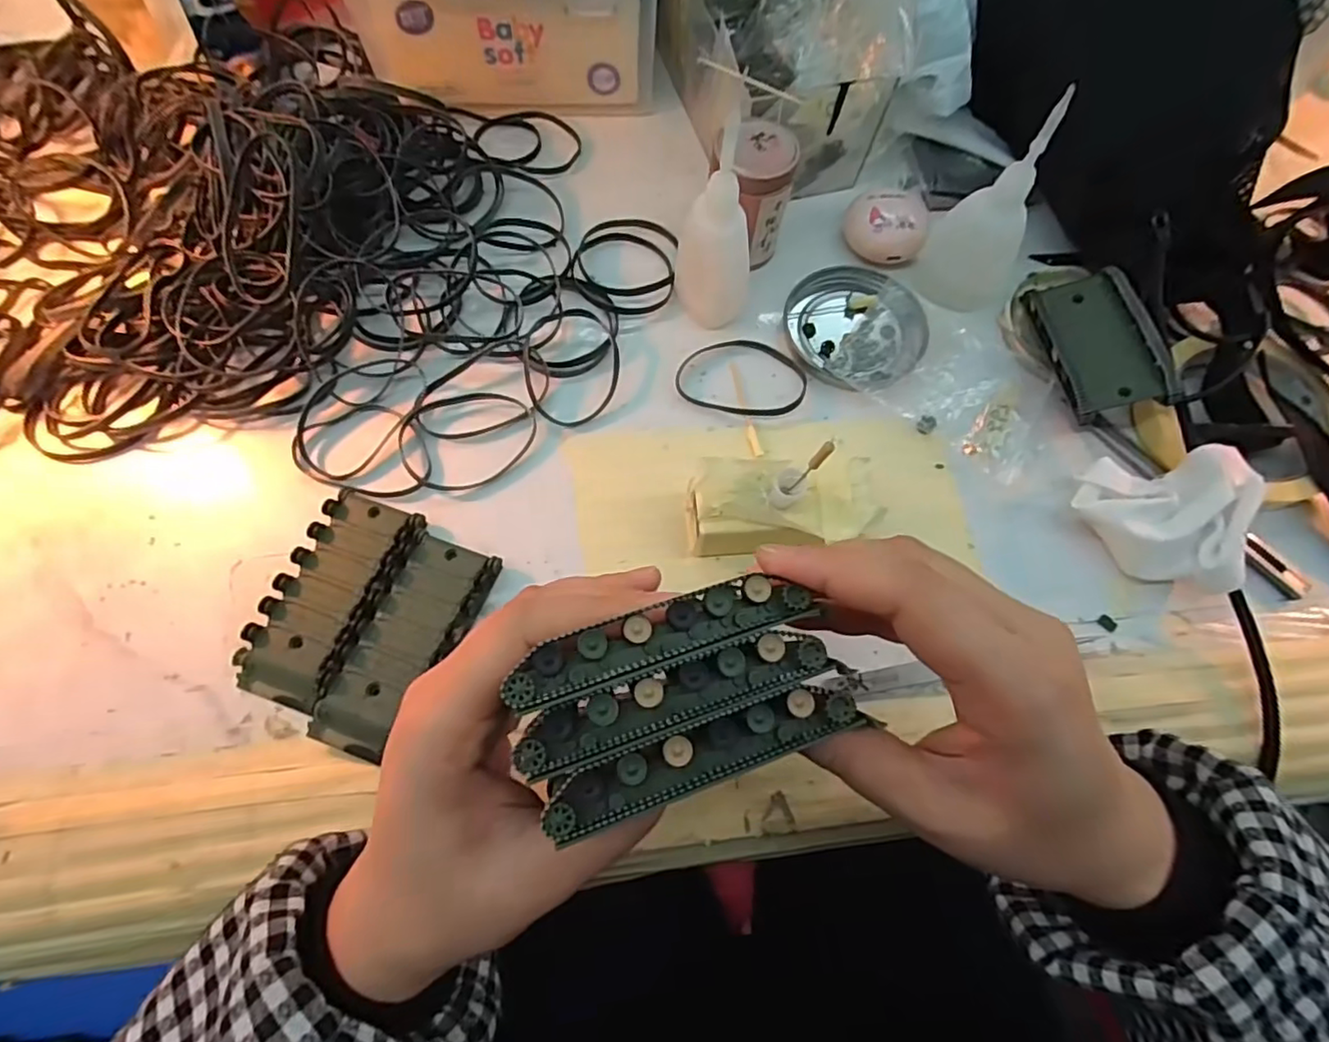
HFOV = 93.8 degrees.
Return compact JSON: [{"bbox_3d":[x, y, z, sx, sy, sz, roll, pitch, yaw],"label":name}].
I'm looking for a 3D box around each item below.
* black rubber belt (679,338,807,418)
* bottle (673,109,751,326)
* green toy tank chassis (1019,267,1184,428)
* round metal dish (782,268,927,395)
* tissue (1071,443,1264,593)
[{"bbox_3d":[0.043,-0.079,0.342,0.070,0.004,0.048,9,70,1],"label":"black rubber belt"},{"bbox_3d":[0.027,-0.141,0.311,0.034,0.099,0.034,-10,71,-6],"label":"bottle"},{"bbox_3d":[0.226,-0.096,0.329,0.048,0.018,0.086,-15,60,22],"label":"green toy tank chassis"},{"bbox_3d":[0.107,-0.109,0.349,0.078,0.011,0.076,1,70,-2],"label":"round metal dish"},{"bbox_3d":[0.241,-0.007,0.304,0.071,0.031,0.067,16,70,3],"label":"tissue"}]

